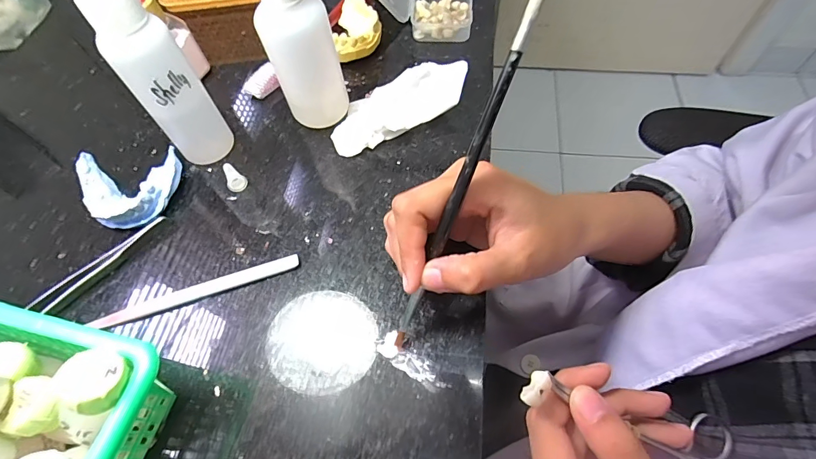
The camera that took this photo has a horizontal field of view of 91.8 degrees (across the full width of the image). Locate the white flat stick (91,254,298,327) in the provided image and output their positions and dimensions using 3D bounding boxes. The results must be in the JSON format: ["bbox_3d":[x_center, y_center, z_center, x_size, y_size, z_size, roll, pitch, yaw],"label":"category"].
[{"bbox_3d":[-0.133,0.040,0.252,0.129,0.004,0.010,-17,61,-7],"label":"white flat stick"}]

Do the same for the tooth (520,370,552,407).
[{"bbox_3d":[0.054,0.067,0.167,0.008,0.005,0.016,33,67,19],"label":"tooth"}]

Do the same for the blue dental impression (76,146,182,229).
[{"bbox_3d":[-0.204,-0.030,0.286,0.069,0.021,0.059,1,60,4],"label":"blue dental impression"}]

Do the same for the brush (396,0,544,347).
[{"bbox_3d":[0.024,-0.016,0.190,0.006,0.188,0.008,28,27,16],"label":"brush"}]

